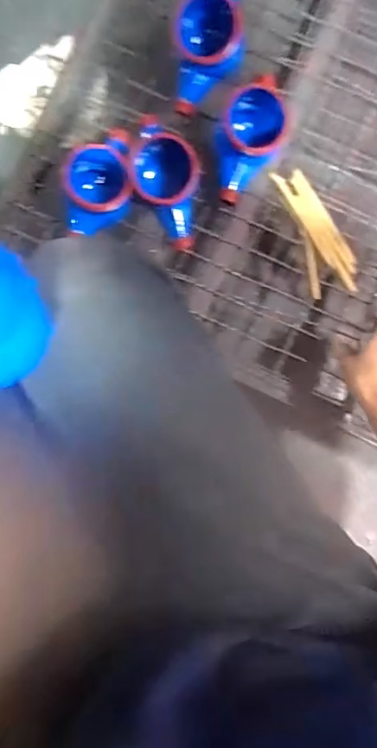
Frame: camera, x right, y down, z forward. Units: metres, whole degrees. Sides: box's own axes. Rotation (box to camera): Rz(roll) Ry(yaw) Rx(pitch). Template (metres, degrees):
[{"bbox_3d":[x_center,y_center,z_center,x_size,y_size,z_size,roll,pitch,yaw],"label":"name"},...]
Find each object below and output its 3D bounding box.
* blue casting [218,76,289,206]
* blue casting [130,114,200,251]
[{"bbox_3d":[0.082,-0.293,0.642,0.077,0.092,0.158,11,89,3],"label":"blue casting"},{"bbox_3d":[-0.025,-0.242,0.643,0.084,0.090,0.161,-22,87,2],"label":"blue casting"}]

